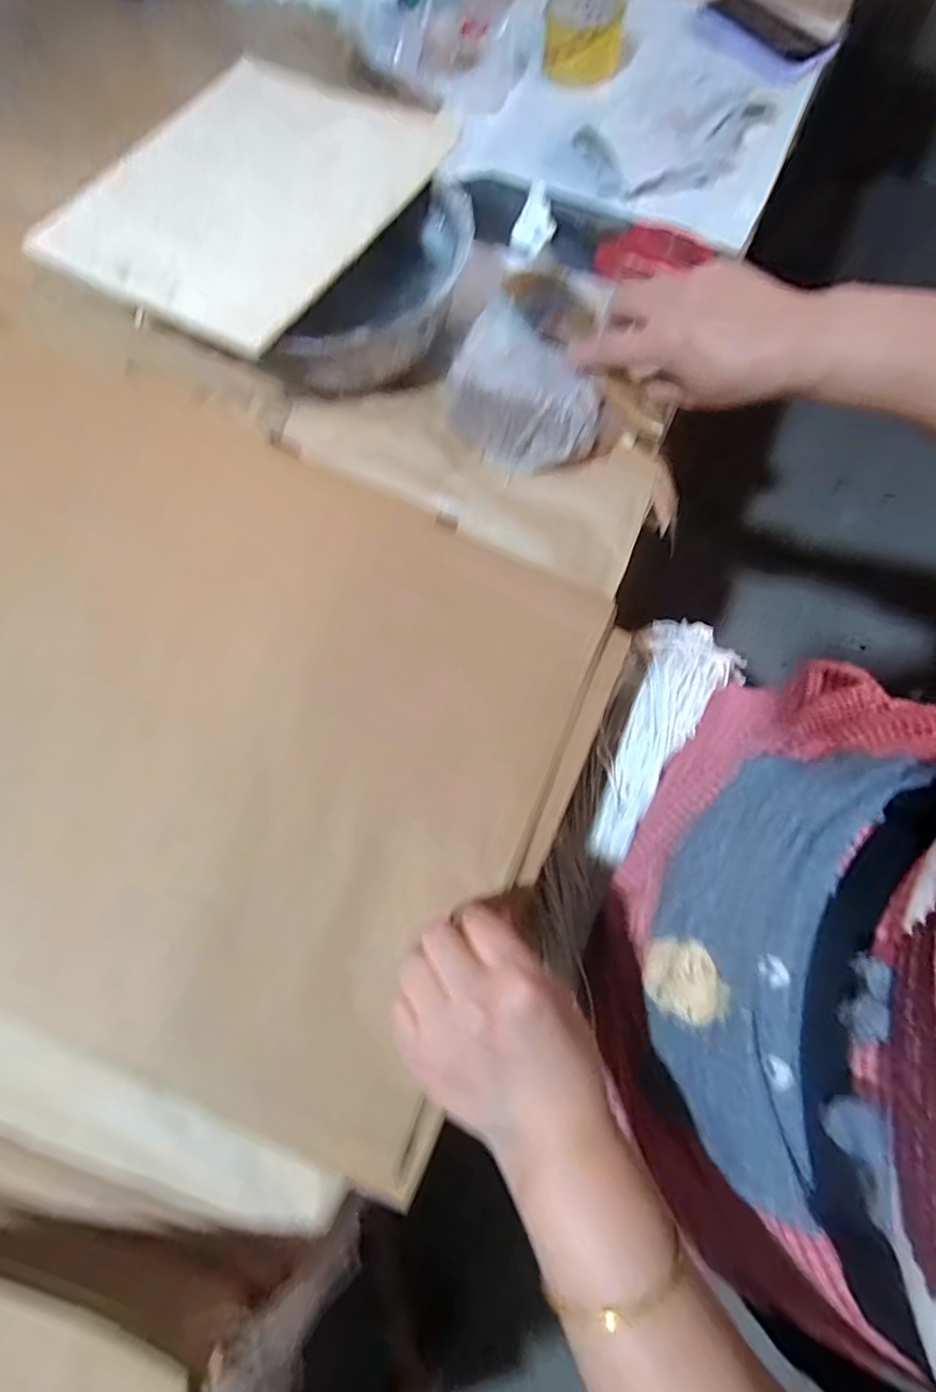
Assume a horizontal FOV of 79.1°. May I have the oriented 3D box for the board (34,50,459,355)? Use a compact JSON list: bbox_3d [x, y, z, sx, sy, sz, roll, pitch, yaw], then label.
[{"bbox_3d":[-0.166,-0.410,0.455,0.212,0.012,0.291,29,74,8],"label":"board"}]

